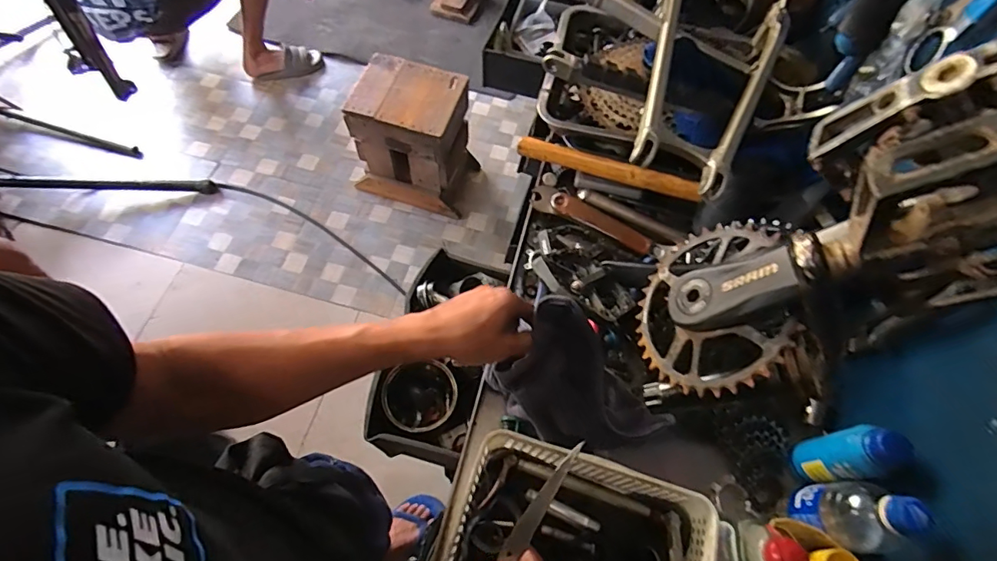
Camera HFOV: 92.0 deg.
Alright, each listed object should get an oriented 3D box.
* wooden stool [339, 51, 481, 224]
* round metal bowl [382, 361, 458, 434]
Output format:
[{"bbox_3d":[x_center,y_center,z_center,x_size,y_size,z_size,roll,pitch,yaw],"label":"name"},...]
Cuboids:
[{"bbox_3d":[-0.268,-0.463,1.587,0.340,0.396,0.257,17,64,5],"label":"wooden stool"},{"bbox_3d":[-0.108,0.165,0.676,0.096,0.054,0.092,2,64,-3],"label":"round metal bowl"}]

